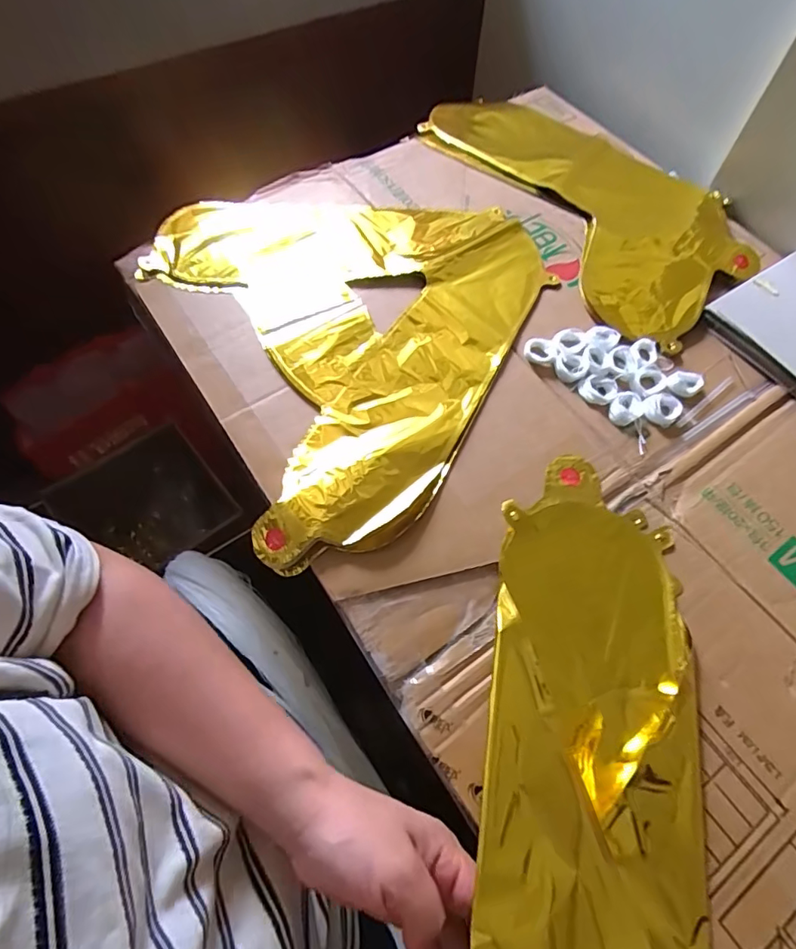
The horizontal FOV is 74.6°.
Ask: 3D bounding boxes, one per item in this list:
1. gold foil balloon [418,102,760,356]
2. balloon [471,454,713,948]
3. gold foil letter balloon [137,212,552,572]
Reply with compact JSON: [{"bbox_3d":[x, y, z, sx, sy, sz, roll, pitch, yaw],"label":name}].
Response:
[{"bbox_3d":[0.216,-0.306,0.579,0.233,0.039,0.423,-22,63,-16],"label":"gold foil balloon"},{"bbox_3d":[0.114,0.191,0.302,0.136,0.043,0.444,7,59,2],"label":"balloon"},{"bbox_3d":[-0.019,-0.148,0.471,0.337,0.020,0.388,-25,67,-13],"label":"gold foil letter balloon"}]

